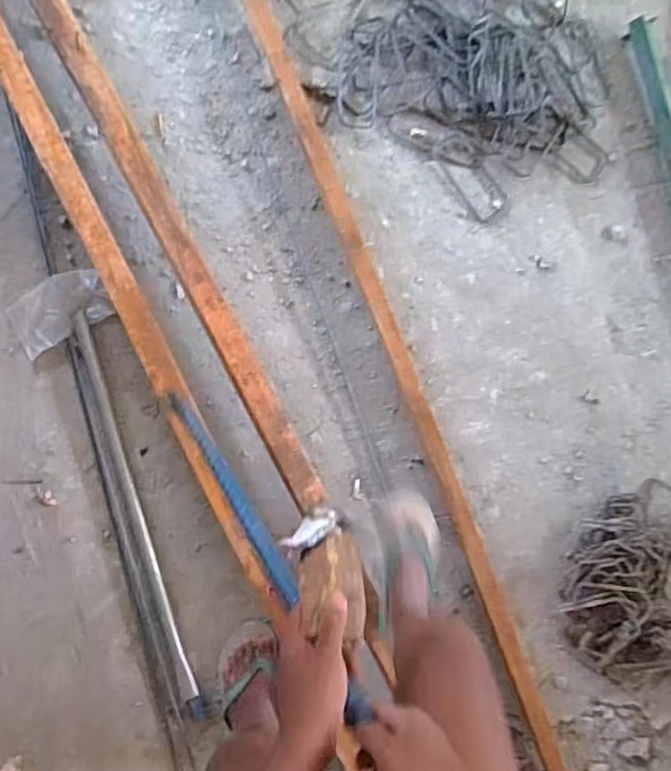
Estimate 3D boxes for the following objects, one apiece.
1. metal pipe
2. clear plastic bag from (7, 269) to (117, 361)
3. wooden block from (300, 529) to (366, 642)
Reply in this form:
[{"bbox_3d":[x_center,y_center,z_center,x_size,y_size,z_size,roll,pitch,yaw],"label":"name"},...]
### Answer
[{"bbox_3d":[-0.400,0.264,1.219,0.041,0.027,0.825,-17,89,-8],"label":"metal pipe"},{"bbox_3d":[-0.550,-0.154,1.214,0.193,0.031,0.123,-31,91,-8],"label":"clear plastic bag"},{"bbox_3d":[-0.003,0.192,0.596,0.063,0.019,0.102,7,54,-13],"label":"wooden block"}]

